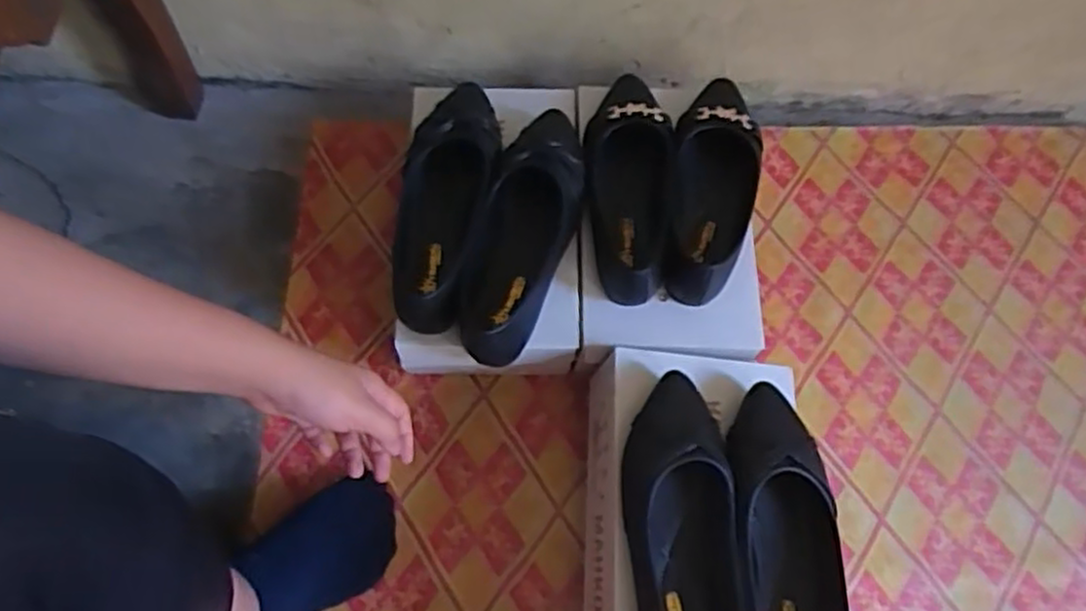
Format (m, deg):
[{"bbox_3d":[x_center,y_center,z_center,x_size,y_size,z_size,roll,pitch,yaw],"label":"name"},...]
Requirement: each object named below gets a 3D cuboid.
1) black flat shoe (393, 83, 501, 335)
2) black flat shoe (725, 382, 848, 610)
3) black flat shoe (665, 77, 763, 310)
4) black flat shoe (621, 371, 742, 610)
[{"bbox_3d":[-0.093,-0.099,0.680,0.090,0.056,0.245,14,67,4],"label":"black flat shoe"},{"bbox_3d":[0.185,0.180,0.581,0.085,0.057,0.240,0,67,-2],"label":"black flat shoe"},{"bbox_3d":[0.157,-0.113,0.697,0.082,0.060,0.237,15,67,4],"label":"black flat shoe"},{"bbox_3d":[0.104,0.176,0.568,0.079,0.056,0.240,-1,67,-3],"label":"black flat shoe"}]

